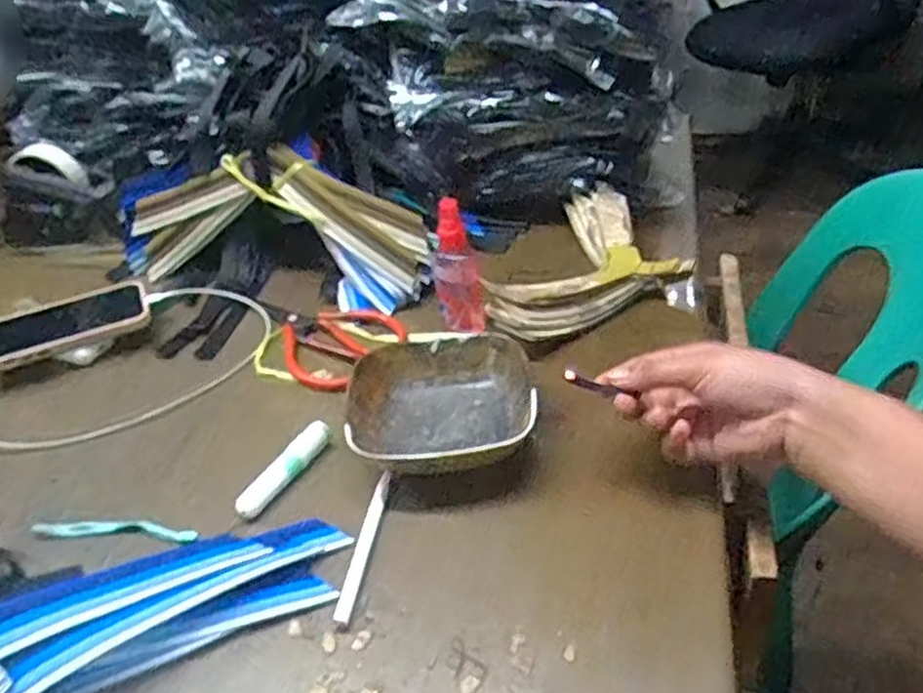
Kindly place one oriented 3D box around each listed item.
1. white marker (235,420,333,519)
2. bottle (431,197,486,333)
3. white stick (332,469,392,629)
[{"bbox_3d":[-0.122,0.085,0.523,0.020,0.018,0.086,15,41,28],"label":"white marker"},{"bbox_3d":[-0.004,-0.064,0.621,0.038,0.116,0.037,-9,36,-3],"label":"bottle"},{"bbox_3d":[-0.060,0.121,0.461,0.012,0.008,0.112,0,36,11],"label":"white stick"}]

